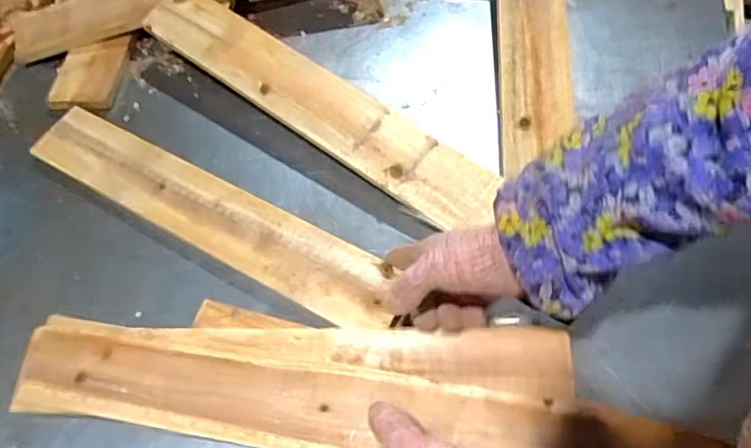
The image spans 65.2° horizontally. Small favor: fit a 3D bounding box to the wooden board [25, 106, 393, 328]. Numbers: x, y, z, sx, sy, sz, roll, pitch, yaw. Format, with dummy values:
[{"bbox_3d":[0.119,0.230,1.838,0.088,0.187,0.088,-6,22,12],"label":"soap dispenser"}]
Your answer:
[{"bbox_3d":[-0.184,-0.018,0.633,0.452,0.016,0.079,26,63,17],"label":"wooden board"}]

